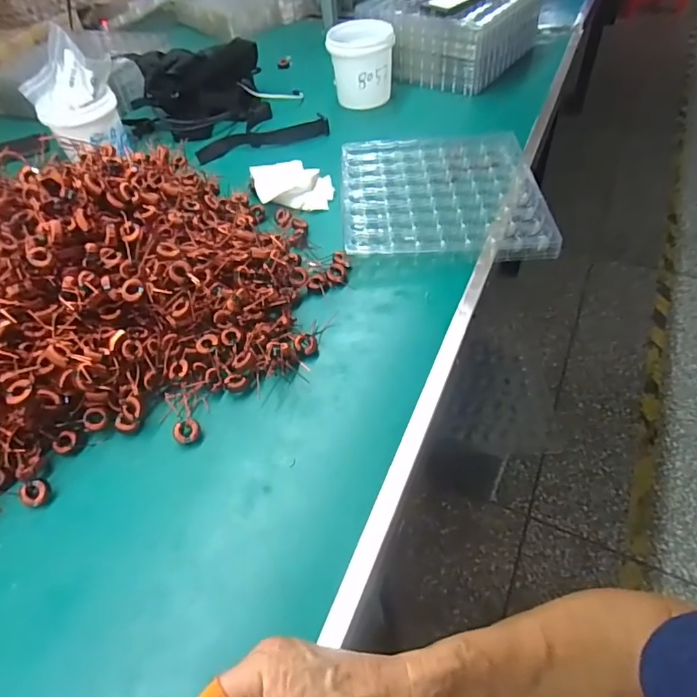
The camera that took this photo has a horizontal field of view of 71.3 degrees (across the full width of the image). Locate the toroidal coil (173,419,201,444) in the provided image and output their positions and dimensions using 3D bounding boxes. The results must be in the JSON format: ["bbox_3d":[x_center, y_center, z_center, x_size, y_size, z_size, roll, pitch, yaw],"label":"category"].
[{"bbox_3d":[-0.170,0.088,0.513,0.027,0.011,0.025,2,76,-7],"label":"toroidal coil"}]

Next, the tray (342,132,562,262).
[{"bbox_3d":[0.137,-0.236,0.737,0.281,0.028,0.292,-3,51,3],"label":"tray"}]

